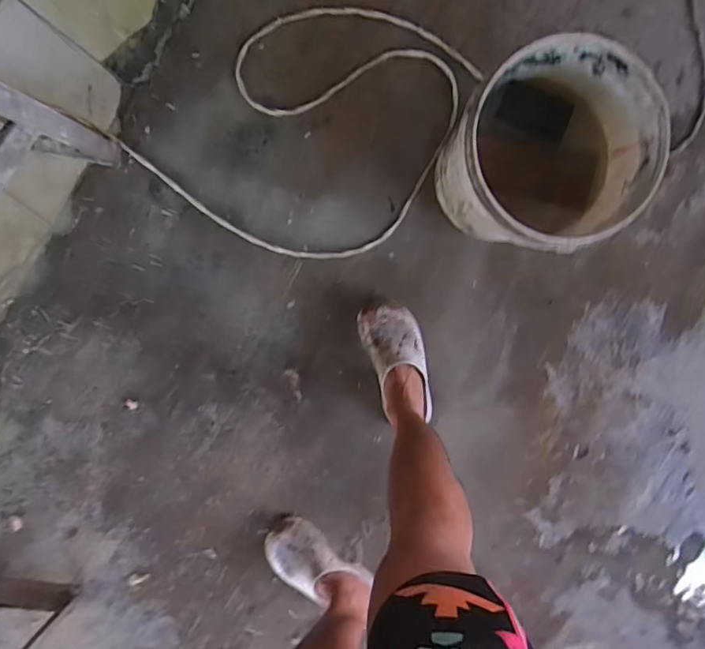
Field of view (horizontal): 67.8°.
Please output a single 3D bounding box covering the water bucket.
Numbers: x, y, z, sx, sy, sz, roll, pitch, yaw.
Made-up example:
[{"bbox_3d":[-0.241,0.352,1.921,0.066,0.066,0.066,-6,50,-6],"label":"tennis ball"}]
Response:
[{"bbox_3d":[0.308,-0.285,0.926,0.293,0.322,0.309,-1,96,-6],"label":"water bucket"}]

